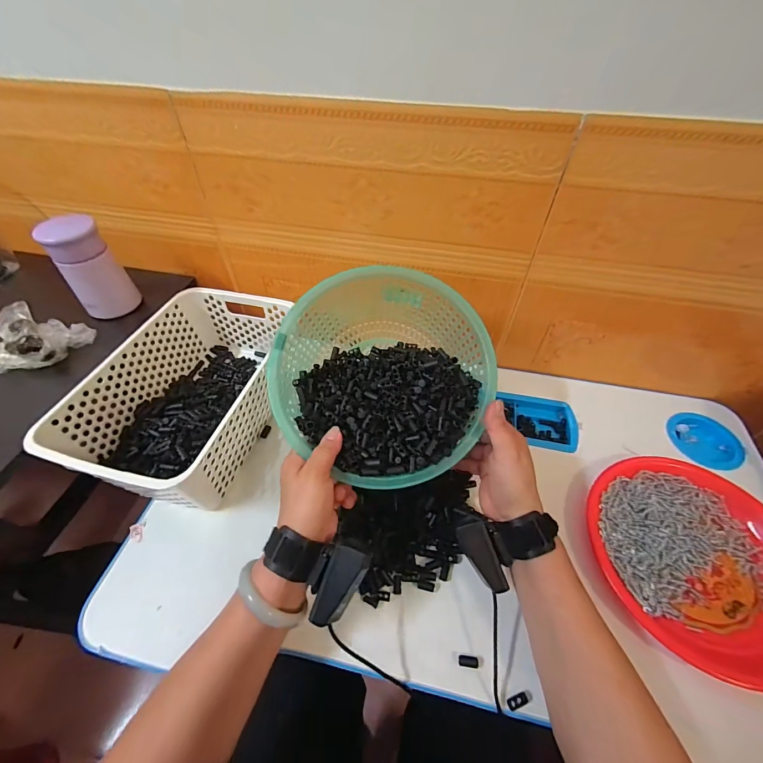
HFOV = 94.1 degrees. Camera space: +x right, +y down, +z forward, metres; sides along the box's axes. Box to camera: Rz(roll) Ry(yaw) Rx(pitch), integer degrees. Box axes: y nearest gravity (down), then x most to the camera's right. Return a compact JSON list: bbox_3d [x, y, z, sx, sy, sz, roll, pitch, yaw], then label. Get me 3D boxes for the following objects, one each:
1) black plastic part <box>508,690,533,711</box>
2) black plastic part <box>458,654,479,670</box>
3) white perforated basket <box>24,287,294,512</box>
[{"bbox_3d":[0.130,0.298,0.331,0.025,0.004,0.009,-13,51,-11],"label":"black plastic part"},{"bbox_3d":[0.085,0.274,0.347,0.019,0.006,0.009,7,50,5],"label":"black plastic part"},{"bbox_3d":[-0.253,0.009,0.497,0.198,0.108,0.303,12,51,10],"label":"white perforated basket"}]

